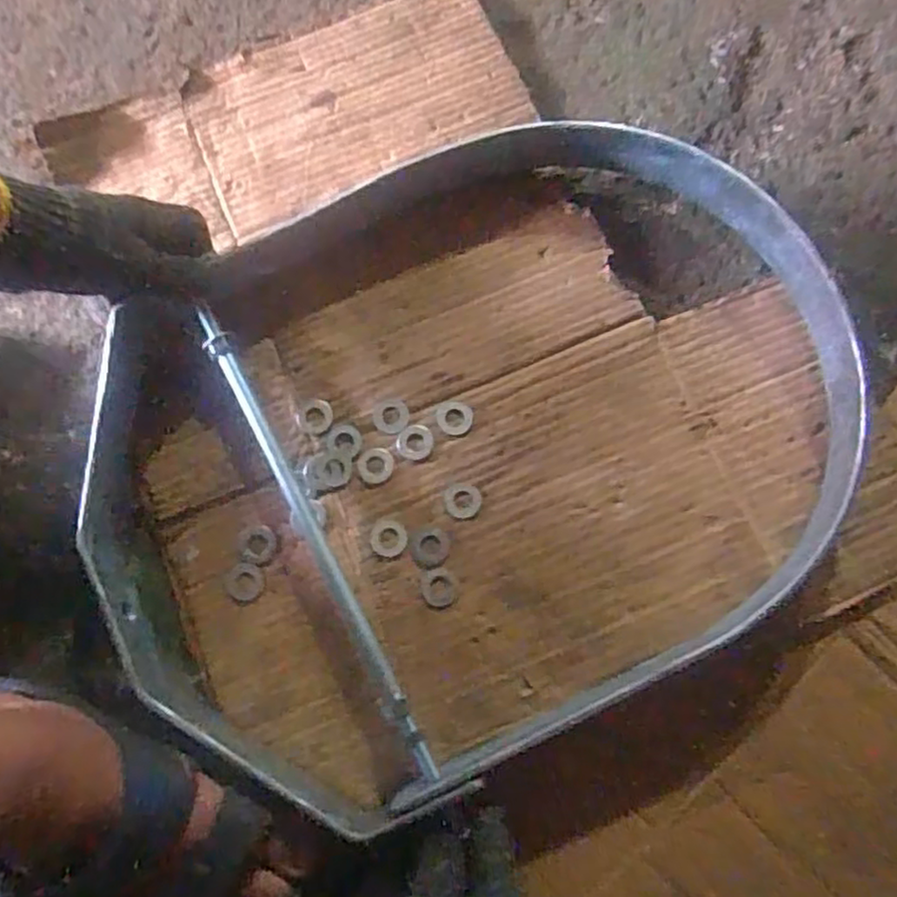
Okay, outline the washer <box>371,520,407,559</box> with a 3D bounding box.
[{"bbox_3d":[-0.040,0.060,0.464,0.024,0.004,0.024,0,76,1],"label":"washer"}]

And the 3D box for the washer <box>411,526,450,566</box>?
[{"bbox_3d":[-0.012,0.066,0.462,0.026,0.004,0.026,-3,76,0],"label":"washer"}]

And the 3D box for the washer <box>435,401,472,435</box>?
[{"bbox_3d":[0.004,-0.021,0.483,0.025,0.004,0.024,5,76,2],"label":"washer"}]

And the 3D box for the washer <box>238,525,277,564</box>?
[{"bbox_3d":[-0.130,0.065,0.469,0.025,0.004,0.025,-3,76,0],"label":"washer"}]

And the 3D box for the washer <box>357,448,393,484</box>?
[{"bbox_3d":[-0.052,0.012,0.485,0.025,0.004,0.025,-2,76,1],"label":"washer"}]

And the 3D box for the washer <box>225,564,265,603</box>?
[{"bbox_3d":[-0.136,0.090,0.463,0.026,0.004,0.026,-3,76,0],"label":"washer"}]

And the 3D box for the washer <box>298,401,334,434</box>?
[{"bbox_3d":[-0.094,-0.023,0.492,0.024,0.004,0.025,0,76,1],"label":"washer"}]

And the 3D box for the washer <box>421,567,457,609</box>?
[{"bbox_3d":[-0.006,0.091,0.456,0.024,0.004,0.026,-3,76,0],"label":"washer"}]

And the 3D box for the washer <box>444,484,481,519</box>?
[{"bbox_3d":[0.009,0.036,0.470,0.025,0.004,0.023,-2,76,1],"label":"washer"}]

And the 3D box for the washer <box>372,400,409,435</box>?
[{"bbox_3d":[-0.041,-0.023,0.484,0.025,0.004,0.024,-1,76,1],"label":"washer"}]

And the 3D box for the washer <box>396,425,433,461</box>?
[{"bbox_3d":[-0.023,-0.005,0.479,0.025,0.004,0.025,-1,76,1],"label":"washer"}]

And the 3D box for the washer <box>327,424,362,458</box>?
[{"bbox_3d":[-0.072,-0.006,0.479,0.024,0.004,0.021,18,77,6],"label":"washer"}]

